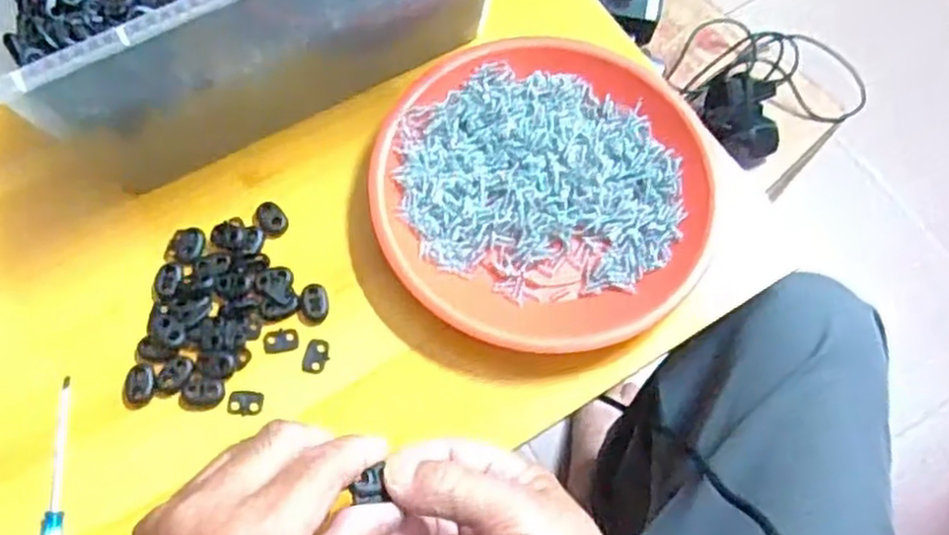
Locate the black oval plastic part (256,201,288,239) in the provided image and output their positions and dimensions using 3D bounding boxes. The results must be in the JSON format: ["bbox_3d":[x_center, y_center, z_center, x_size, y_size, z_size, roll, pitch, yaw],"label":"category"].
[{"bbox_3d":[-0.117,-0.028,0.443,0.017,0.006,0.021,-26,70,-12],"label":"black oval plastic part"}]

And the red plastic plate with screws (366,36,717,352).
[{"bbox_3d":[0.038,-0.049,0.447,0.188,0.025,0.183,1,67,-1],"label":"red plastic plate with screws"}]

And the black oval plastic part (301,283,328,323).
[{"bbox_3d":[-0.088,0.019,0.424,0.015,0.004,0.022,-5,67,-4],"label":"black oval plastic part"}]

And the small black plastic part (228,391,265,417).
[{"bbox_3d":[-0.122,0.072,0.408,0.019,0.004,0.013,3,67,0],"label":"small black plastic part"}]

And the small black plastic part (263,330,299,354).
[{"bbox_3d":[-0.106,0.040,0.419,0.018,0.004,0.012,-6,67,-4],"label":"small black plastic part"}]

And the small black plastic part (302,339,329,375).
[{"bbox_3d":[-0.086,0.048,0.418,0.013,0.004,0.019,9,67,3],"label":"small black plastic part"}]

